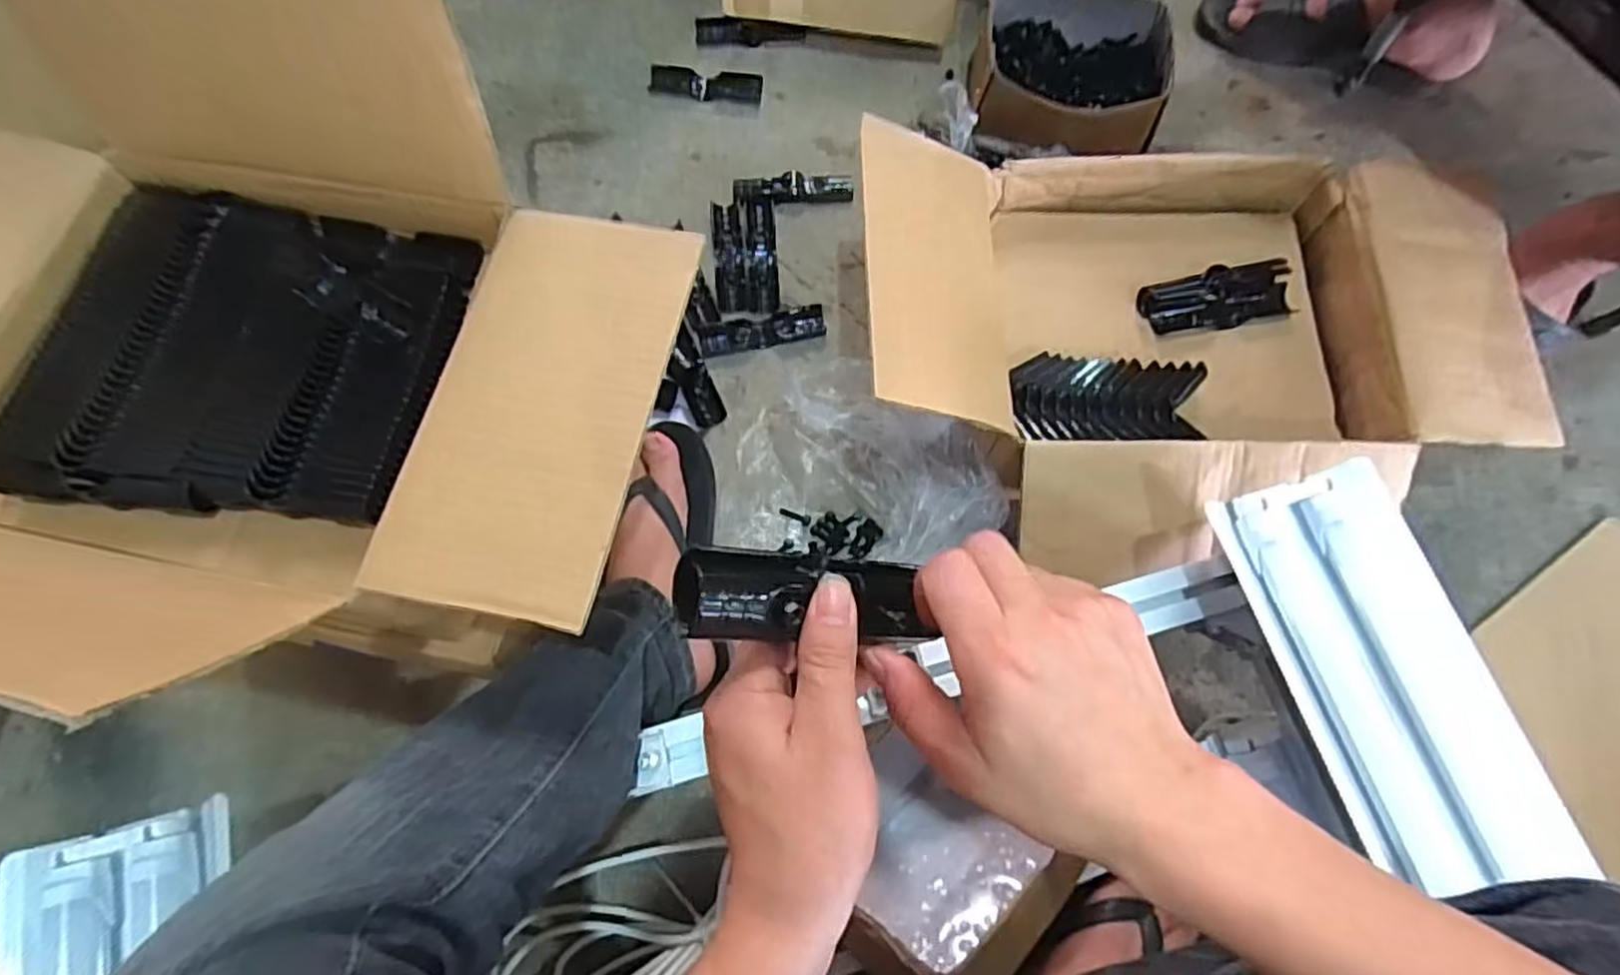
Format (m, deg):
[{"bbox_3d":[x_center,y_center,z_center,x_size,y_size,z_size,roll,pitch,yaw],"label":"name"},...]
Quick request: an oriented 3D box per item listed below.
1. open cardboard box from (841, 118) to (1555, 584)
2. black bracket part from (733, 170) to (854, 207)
[{"bbox_3d":[0.323,-0.136,0.632,0.561,0.156,0.370,-8,72,-2],"label":"open cardboard box"},{"bbox_3d":[-0.018,-0.328,0.822,0.129,0.016,0.034,-3,71,-1],"label":"black bracket part"}]

